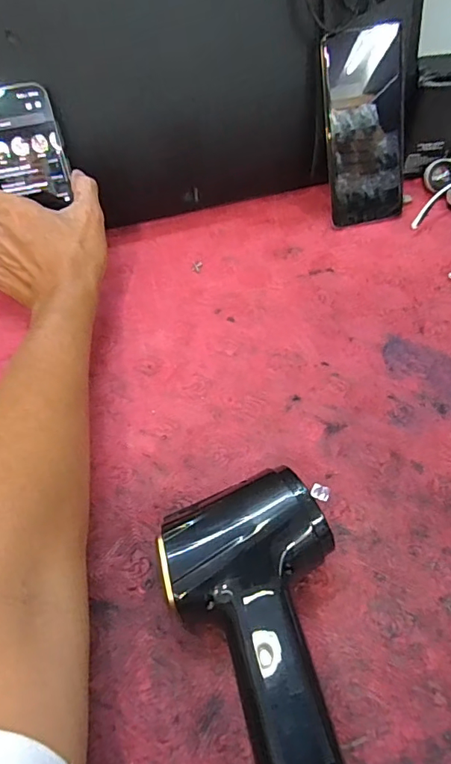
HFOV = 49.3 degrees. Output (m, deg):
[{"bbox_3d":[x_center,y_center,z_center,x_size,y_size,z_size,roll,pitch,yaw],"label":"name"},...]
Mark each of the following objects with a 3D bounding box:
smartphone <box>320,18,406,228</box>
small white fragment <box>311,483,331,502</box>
[{"bbox_3d":[0.130,-0.230,0.453,0.074,0.159,0.014,-15,27,-8],"label":"smartphone"},{"bbox_3d":[0.060,0.070,0.312,0.012,0.004,0.009,17,54,17],"label":"small white fragment"}]

